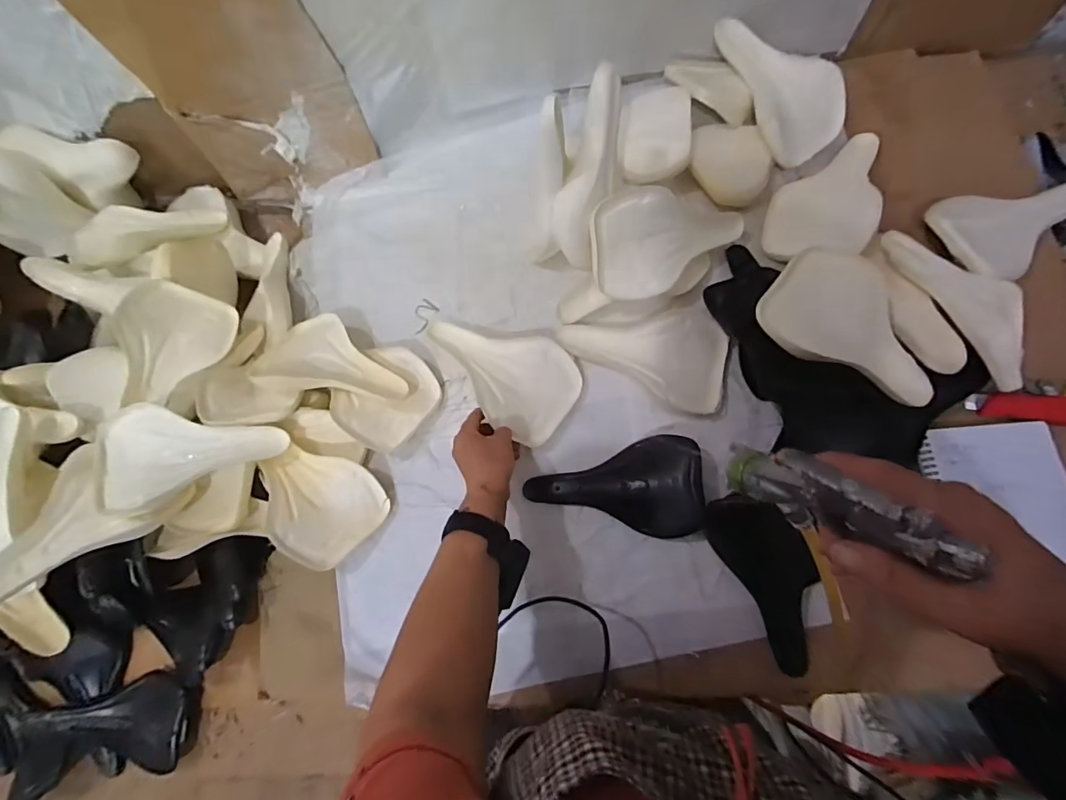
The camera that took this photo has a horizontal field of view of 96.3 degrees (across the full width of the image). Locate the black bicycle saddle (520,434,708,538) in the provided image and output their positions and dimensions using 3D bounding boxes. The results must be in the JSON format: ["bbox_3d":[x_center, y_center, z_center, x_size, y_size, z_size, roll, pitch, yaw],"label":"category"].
[{"bbox_3d":[0.099,0.112,0.581,0.205,0.059,0.116,-8,75,-1],"label":"black bicycle saddle"}]

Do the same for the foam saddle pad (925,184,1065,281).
[{"bbox_3d":[0.615,-0.227,0.588,0.194,0.059,0.119,-20,75,-4],"label":"foam saddle pad"}]

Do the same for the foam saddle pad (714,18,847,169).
[{"bbox_3d":[0.346,-0.440,0.653,0.102,0.033,0.213,-27,100,34],"label":"foam saddle pad"}]

